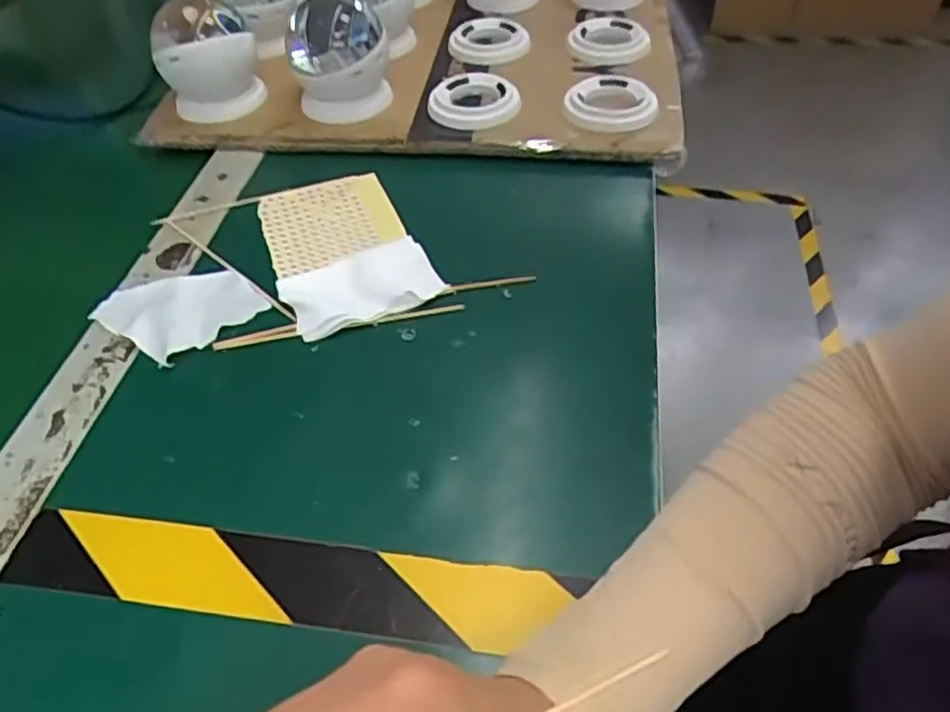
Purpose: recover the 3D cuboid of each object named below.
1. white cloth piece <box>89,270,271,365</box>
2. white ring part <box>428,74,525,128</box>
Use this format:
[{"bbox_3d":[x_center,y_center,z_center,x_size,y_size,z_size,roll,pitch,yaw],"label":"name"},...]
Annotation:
[{"bbox_3d":[-0.179,-0.032,0.429,0.076,0.010,0.076,-38,56,-26],"label":"white cloth piece"},{"bbox_3d":[-0.004,-0.199,0.545,0.065,0.014,0.069,-2,48,3],"label":"white ring part"}]

